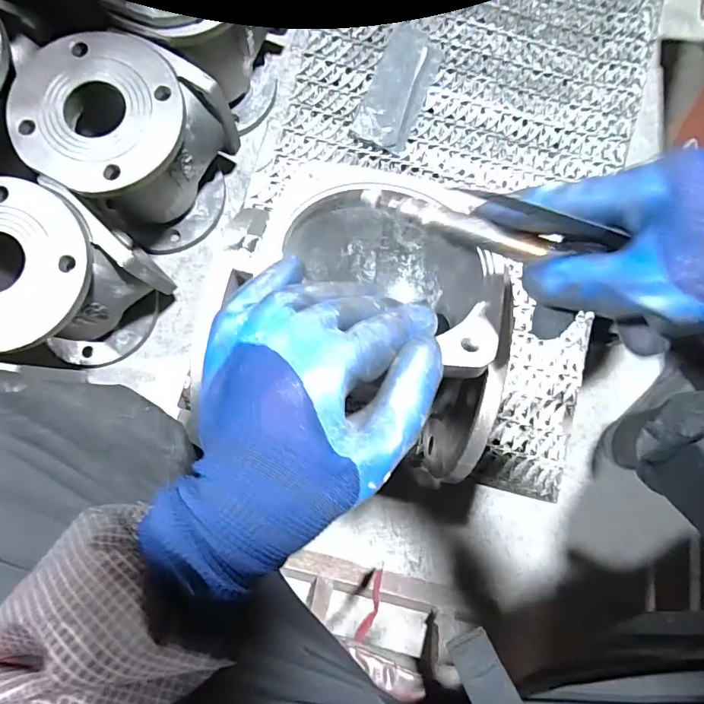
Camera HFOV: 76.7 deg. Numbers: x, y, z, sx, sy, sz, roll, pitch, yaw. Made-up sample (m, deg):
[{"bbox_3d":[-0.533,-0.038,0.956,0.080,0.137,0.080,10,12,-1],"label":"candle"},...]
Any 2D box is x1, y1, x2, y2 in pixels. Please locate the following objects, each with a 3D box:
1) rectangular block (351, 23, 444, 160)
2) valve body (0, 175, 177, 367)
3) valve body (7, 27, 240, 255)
[{"bbox_3d":[0.052,-0.287,0.479,0.061,0.020,0.139,21,84,0],"label":"rectangular block"},{"bbox_3d":[-0.360,-0.089,0.543,0.184,0.195,0.171,0,84,-3],"label":"valve body"},{"bbox_3d":[-0.270,-0.254,0.562,0.182,0.191,0.187,0,84,-3],"label":"valve body"}]

